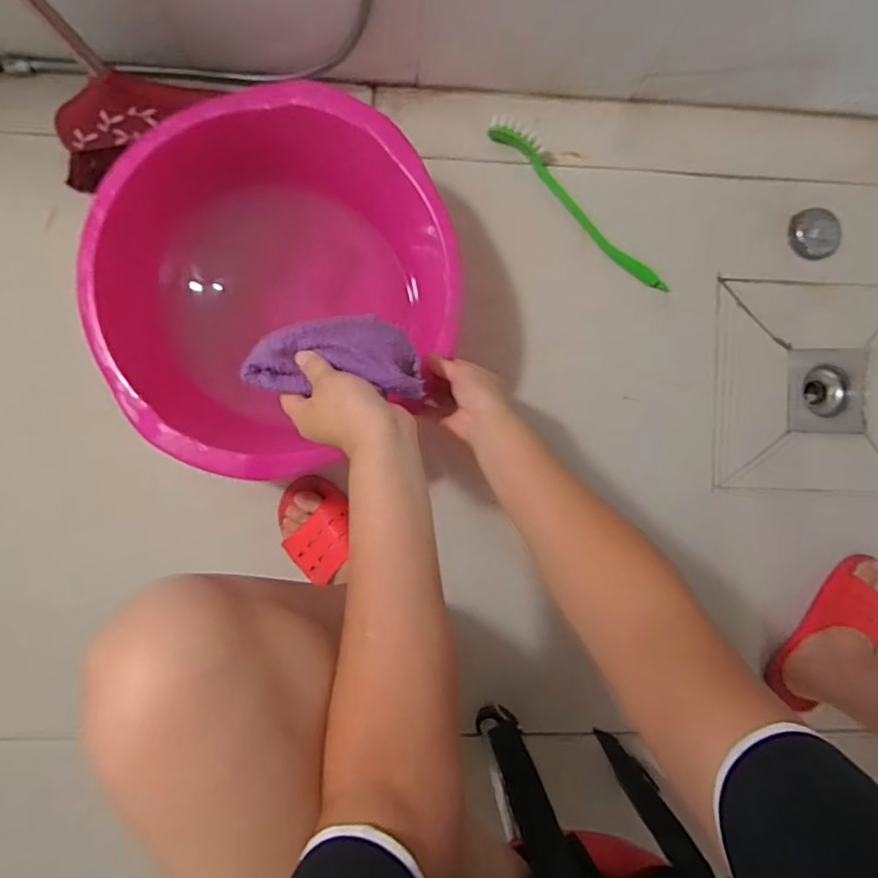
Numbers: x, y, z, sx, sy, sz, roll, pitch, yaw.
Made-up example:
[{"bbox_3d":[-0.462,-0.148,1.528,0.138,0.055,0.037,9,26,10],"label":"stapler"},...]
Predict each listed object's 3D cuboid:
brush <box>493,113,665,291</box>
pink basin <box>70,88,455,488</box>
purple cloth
[{"bbox_3d":[0.203,-0.331,0.820,0.332,0.050,0.029,42,86,-3],"label":"brush"},{"bbox_3d":[-0.186,-0.172,0.689,0.386,0.211,0.364,0,90,-8],"label":"pink basin"},{"bbox_3d":[-0.086,-0.071,0.494,0.152,0.034,0.066,-2,91,-20],"label":"purple cloth"}]

